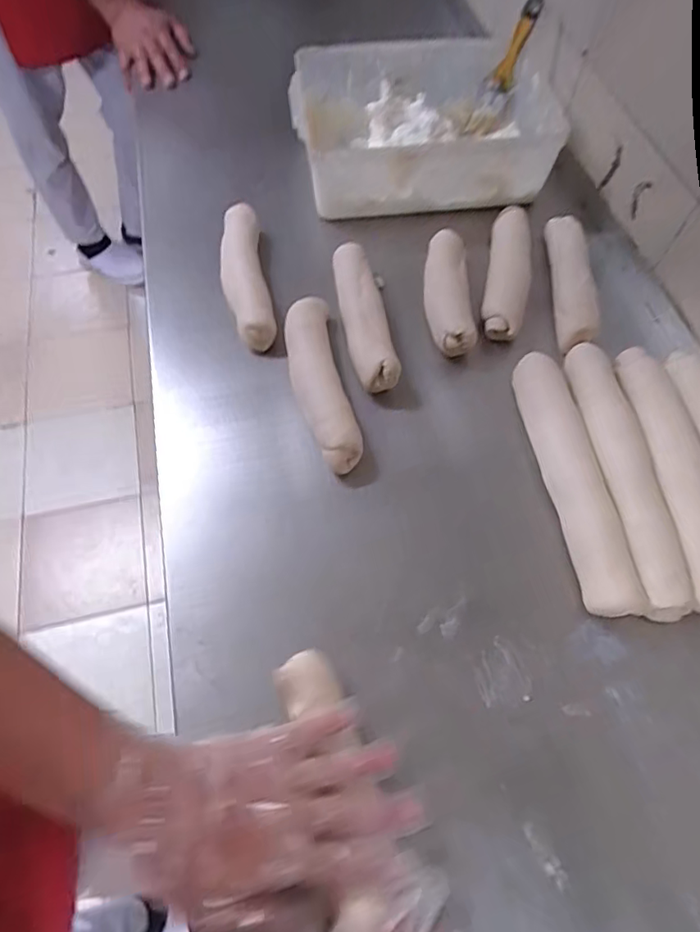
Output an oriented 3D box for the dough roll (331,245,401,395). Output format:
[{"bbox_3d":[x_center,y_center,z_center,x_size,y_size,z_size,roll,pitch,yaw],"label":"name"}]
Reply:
[{"bbox_3d":[0.015,-0.178,0.637,0.053,0.036,0.213,-7,63,-3],"label":"dough roll"}]

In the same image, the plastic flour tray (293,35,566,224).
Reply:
[{"bbox_3d":[0.099,-0.480,0.780,0.337,0.099,0.258,-6,63,-3],"label":"plastic flour tray"}]

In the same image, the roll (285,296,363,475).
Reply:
[{"bbox_3d":[-0.036,-0.102,0.594,0.057,0.052,0.225,-11,63,-5],"label":"roll"}]

